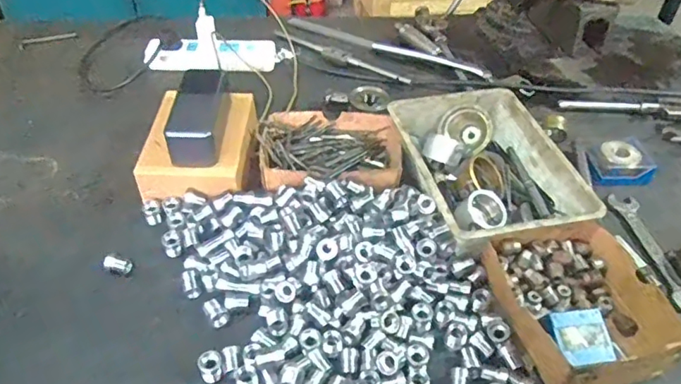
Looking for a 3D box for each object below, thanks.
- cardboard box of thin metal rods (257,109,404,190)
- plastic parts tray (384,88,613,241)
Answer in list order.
[{"bbox_3d":[-0.010,-0.046,0.684,0.183,0.043,0.137,-2,42,-5],"label":"cardboard box of thin metal rods"},{"bbox_3d":[0.170,-0.028,0.653,0.170,0.063,0.239,-6,43,-10],"label":"plastic parts tray"}]

